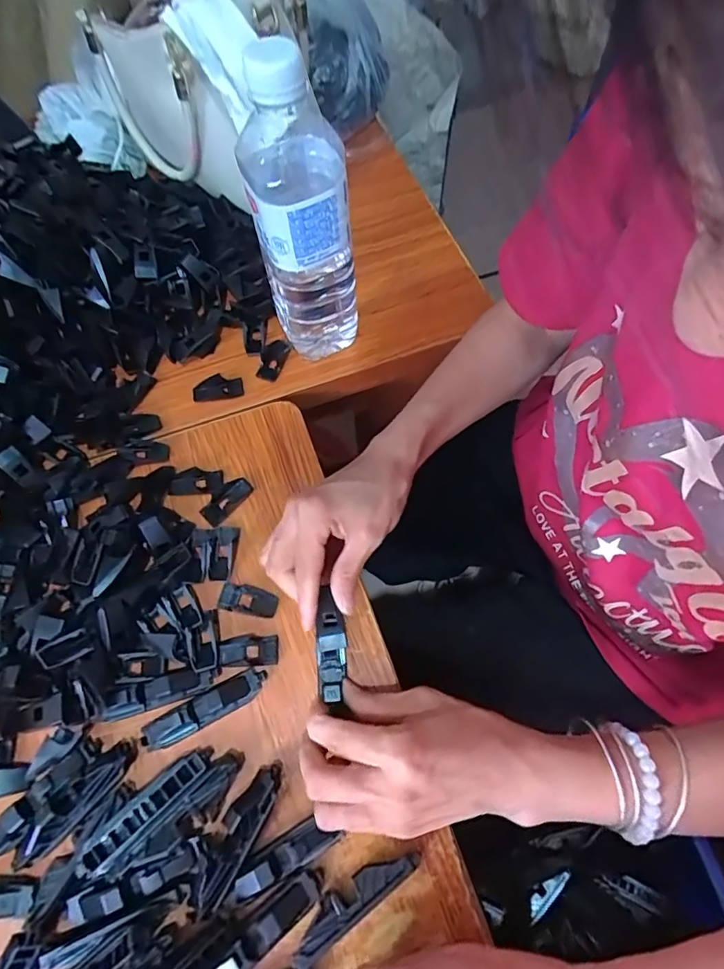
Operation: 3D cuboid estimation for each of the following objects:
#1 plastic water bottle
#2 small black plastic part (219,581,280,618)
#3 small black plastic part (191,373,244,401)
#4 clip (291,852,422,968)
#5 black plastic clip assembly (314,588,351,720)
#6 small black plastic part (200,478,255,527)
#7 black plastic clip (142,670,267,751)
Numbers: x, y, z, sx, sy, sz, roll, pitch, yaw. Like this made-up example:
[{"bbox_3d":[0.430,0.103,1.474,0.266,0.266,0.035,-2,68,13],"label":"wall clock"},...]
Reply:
[{"bbox_3d":[-0.040,-0.178,0.352,0.066,0.211,0.067,-9,67,-3],"label":"plastic water bottle"},{"bbox_3d":[-0.081,0.082,0.352,0.041,0.008,0.020,10,67,6],"label":"small black plastic part"},{"bbox_3d":[-0.124,-0.084,0.430,0.043,0.005,0.021,-7,97,-1],"label":"small black plastic part"},{"bbox_3d":[-0.005,0.230,0.277,0.081,0.016,0.017,-33,69,-12],"label":"clip"},{"bbox_3d":[-0.020,0.106,0.327,0.019,0.021,0.073,-4,75,-3],"label":"black plastic clip assembly"},{"bbox_3d":[-0.104,0.011,0.381,0.019,0.009,0.041,37,72,16],"label":"small black plastic part"},{"bbox_3d":[-0.101,0.143,0.317,0.080,0.014,0.019,-26,68,-10],"label":"black plastic clip"}]

